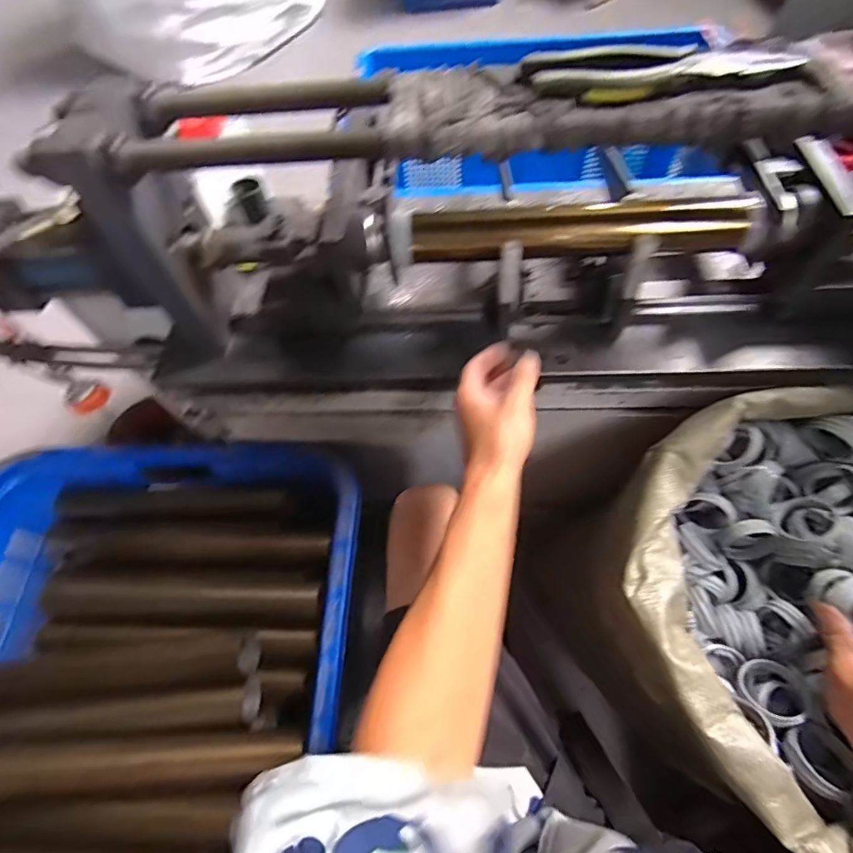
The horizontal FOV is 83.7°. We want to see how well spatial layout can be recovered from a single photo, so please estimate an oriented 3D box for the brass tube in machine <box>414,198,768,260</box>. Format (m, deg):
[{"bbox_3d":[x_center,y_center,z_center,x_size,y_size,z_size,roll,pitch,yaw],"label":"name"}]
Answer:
[{"bbox_3d":[0.151,-0.204,0.498,0.332,0.049,0.041,-1,60,4],"label":"brass tube in machine"}]

